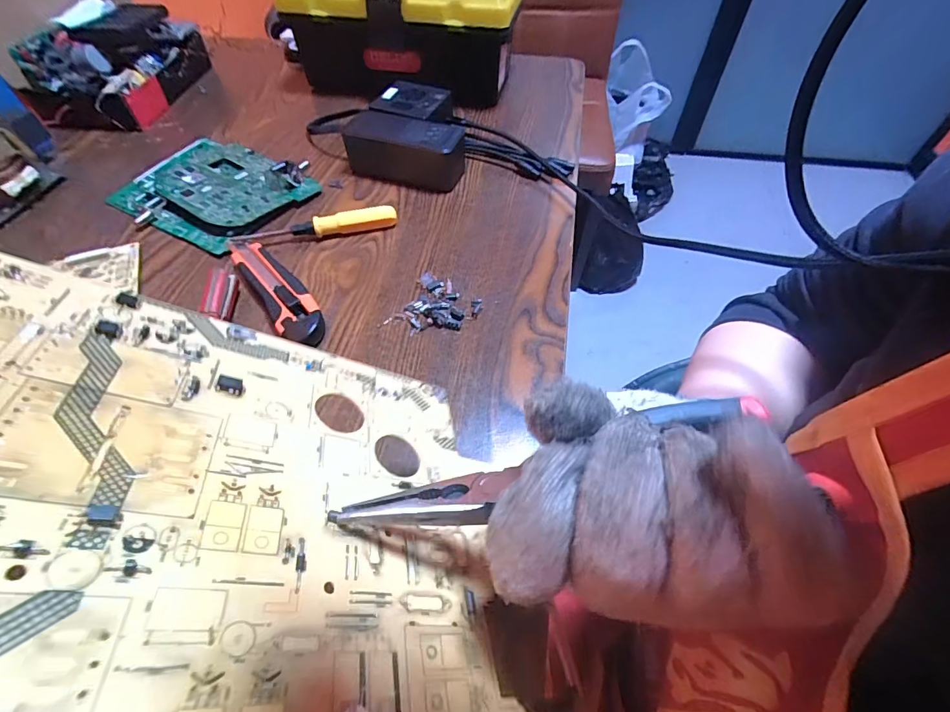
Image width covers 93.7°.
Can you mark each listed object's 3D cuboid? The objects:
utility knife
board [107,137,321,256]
[{"bbox_3d":[-0.183,-0.064,0.408,0.039,0.016,0.156,-30,61,-24],"label":"utility knife"},{"bbox_3d":[-0.296,-0.193,0.496,0.199,0.023,0.157,33,58,19],"label":"board"}]

